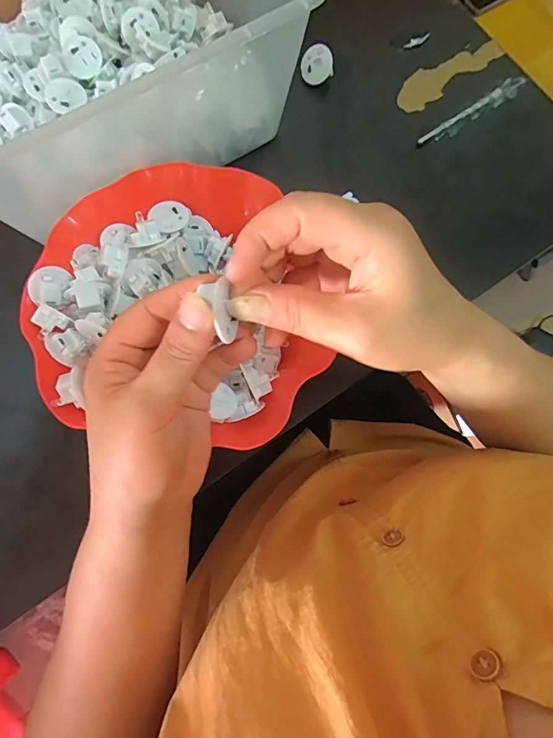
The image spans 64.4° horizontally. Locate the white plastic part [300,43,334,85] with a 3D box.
[{"bbox_3d":[0.040,-0.302,0.436,0.032,0.009,0.033,-9,104,27],"label":"white plastic part"}]

